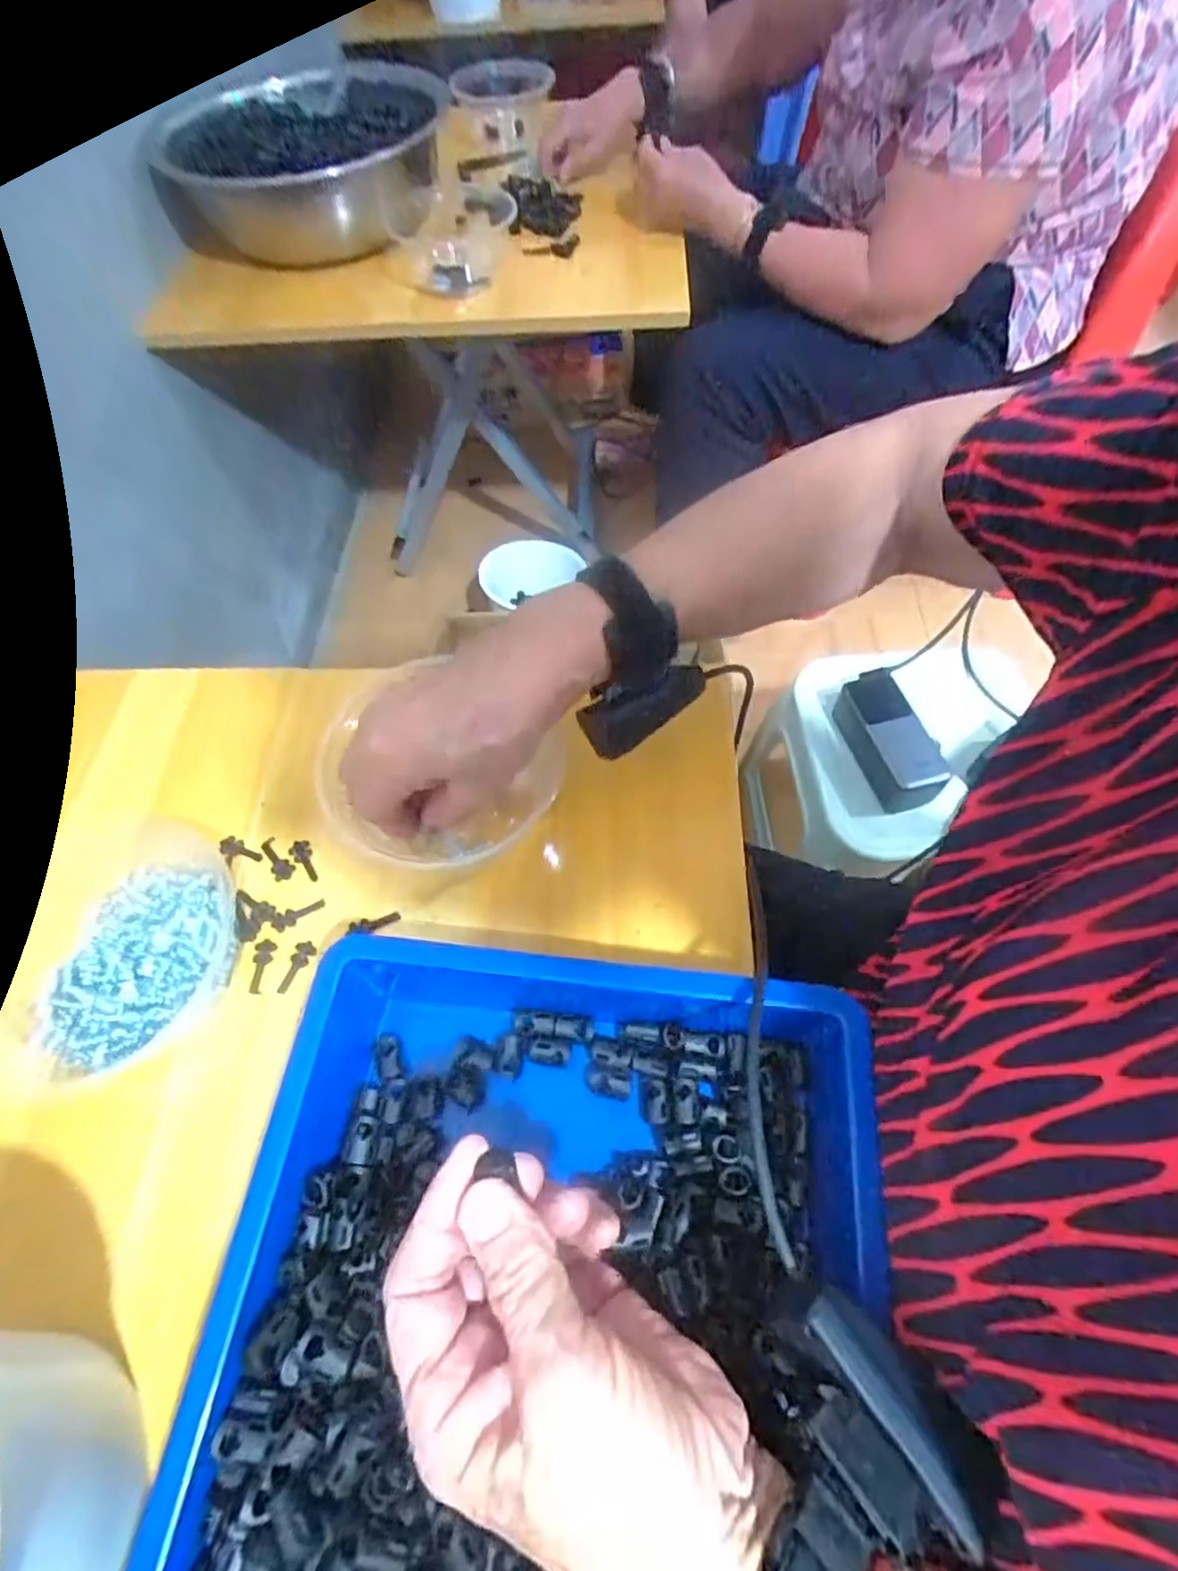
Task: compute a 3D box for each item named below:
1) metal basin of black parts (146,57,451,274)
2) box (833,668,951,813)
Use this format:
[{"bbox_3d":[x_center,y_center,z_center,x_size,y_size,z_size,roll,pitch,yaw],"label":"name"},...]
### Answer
[{"bbox_3d":[-0.304,-0.715,0.800,0.281,0.116,0.307,-1,61,1],"label":"metal basin of black parts"},{"bbox_3d":[0.296,-0.042,0.679,0.054,0.059,0.139,-12,61,-5],"label":"box"}]

